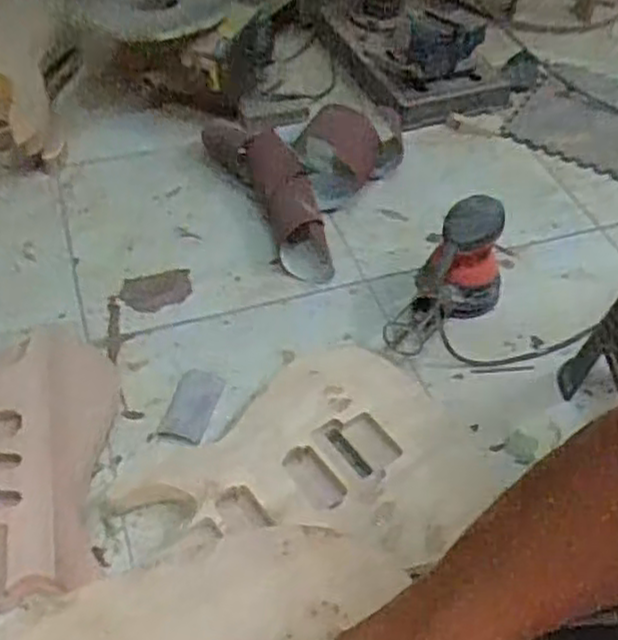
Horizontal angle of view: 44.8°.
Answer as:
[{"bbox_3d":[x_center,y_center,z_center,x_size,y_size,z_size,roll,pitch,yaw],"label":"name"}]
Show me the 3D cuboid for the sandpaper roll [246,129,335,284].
[{"bbox_3d":[-0.034,-0.189,1.163,0.083,0.077,0.308,-9,49,-12],"label":"sandpaper roll"}]

